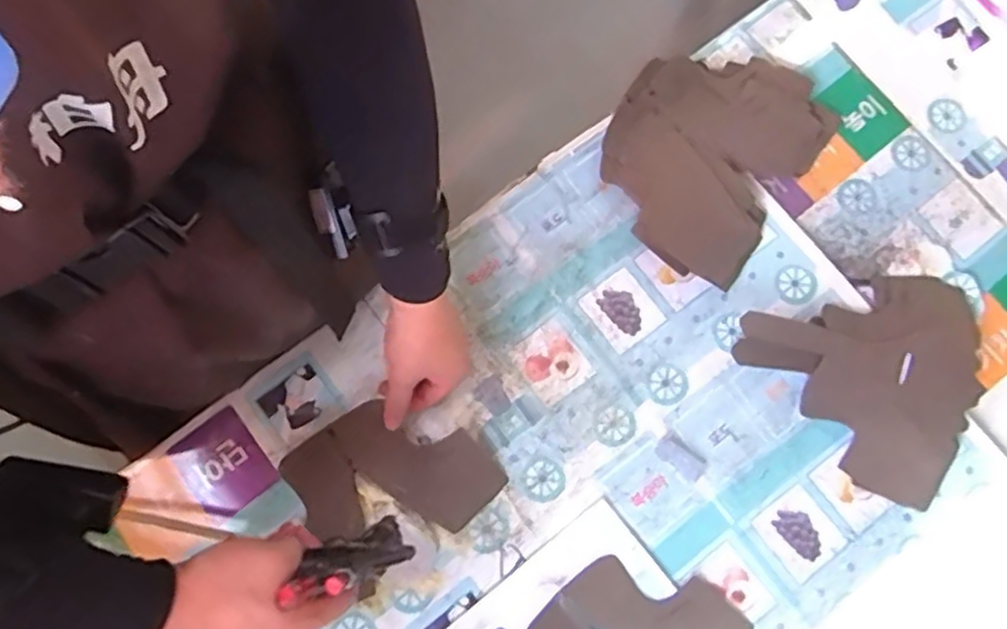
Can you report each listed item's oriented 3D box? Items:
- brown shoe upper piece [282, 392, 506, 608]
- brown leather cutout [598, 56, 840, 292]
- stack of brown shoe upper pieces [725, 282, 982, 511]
[{"bbox_3d":[-0.098,0.148,0.637,0.161,0.025,0.138,-31,78,-9],"label":"brown shoe upper piece"},{"bbox_3d":[0.196,-0.159,0.690,0.181,0.033,0.227,36,80,6],"label":"brown leather cutout"},{"bbox_3d":[0.321,0.036,0.641,0.209,0.049,0.211,23,79,4],"label":"stack of brown shoe upper pieces"}]

